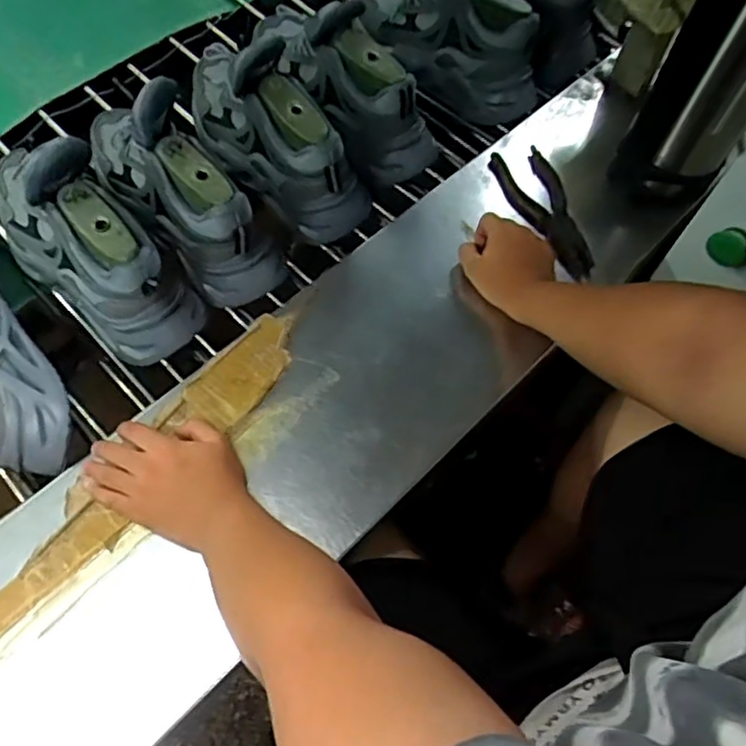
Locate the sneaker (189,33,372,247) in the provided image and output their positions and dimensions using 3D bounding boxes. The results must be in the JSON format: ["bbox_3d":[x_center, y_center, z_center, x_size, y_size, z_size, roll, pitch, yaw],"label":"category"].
[{"bbox_3d":[-0.131,-0.292,0.735,0.090,0.147,0.286,-39,70,-19],"label":"sneaker"}]

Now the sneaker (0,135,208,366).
[{"bbox_3d":[-0.305,-0.144,0.647,0.281,0.143,0.099,39,68,17],"label":"sneaker"}]

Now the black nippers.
[{"bbox_3d":[0.206,-0.195,0.758,0.061,0.026,0.184,-23,63,1],"label":"black nippers"}]

